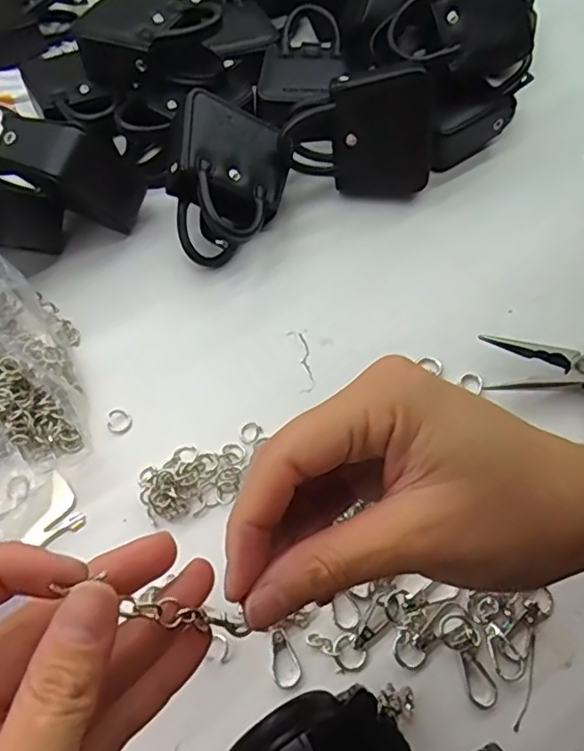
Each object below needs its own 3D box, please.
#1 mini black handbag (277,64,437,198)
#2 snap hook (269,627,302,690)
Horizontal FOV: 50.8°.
[{"bbox_3d":[0.044,-0.160,0.403,0.097,0.075,0.045,5,61,2],"label":"mini black handbag"},{"bbox_3d":[-0.004,0.129,0.280,0.013,0.004,0.025,-12,61,-7],"label":"snap hook"}]

